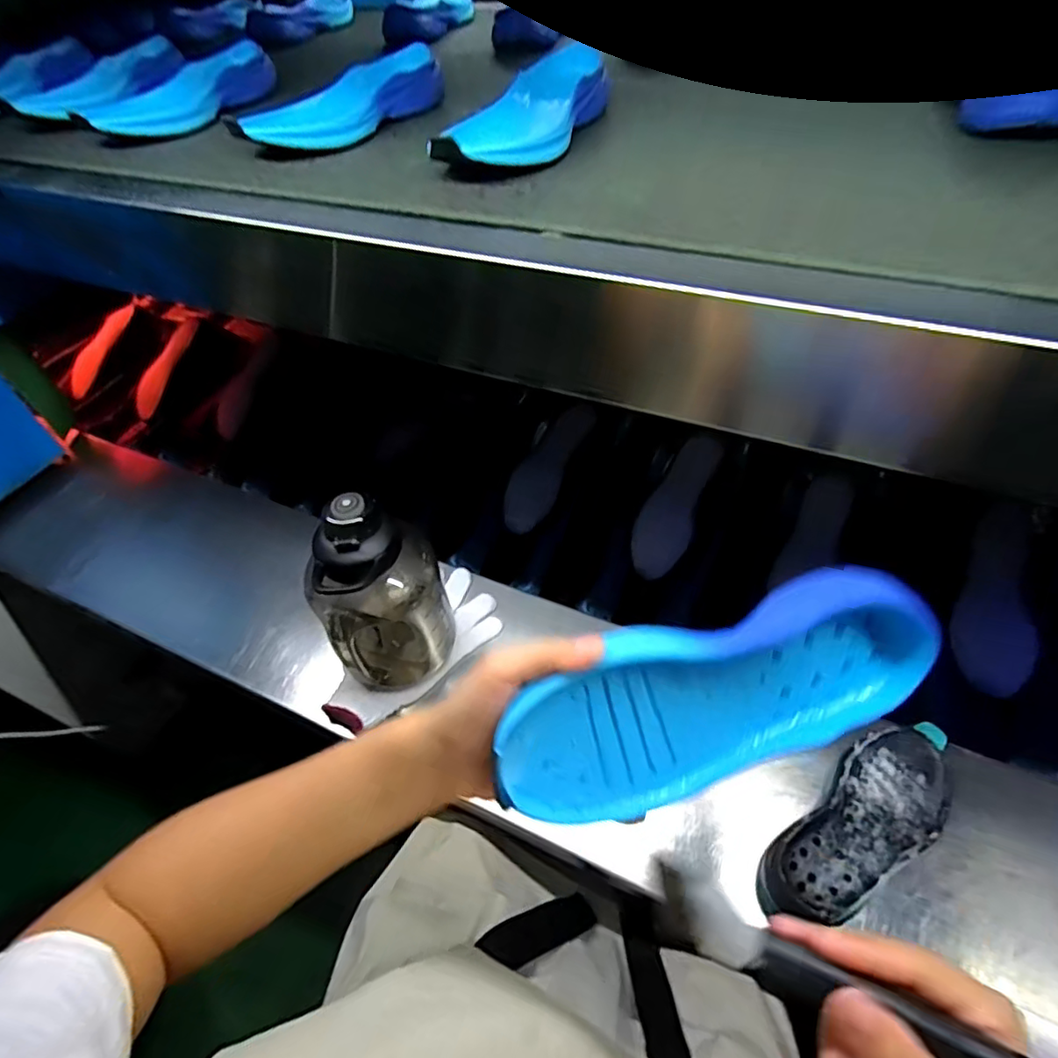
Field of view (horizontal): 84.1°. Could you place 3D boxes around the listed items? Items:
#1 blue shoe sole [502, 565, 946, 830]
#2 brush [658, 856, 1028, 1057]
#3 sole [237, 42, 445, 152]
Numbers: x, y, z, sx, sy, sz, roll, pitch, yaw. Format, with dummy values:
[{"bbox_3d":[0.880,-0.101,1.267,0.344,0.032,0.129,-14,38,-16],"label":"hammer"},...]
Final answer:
[{"bbox_3d":[0.096,0.089,0.311,0.226,0.091,0.050,-17,9,-9],"label":"blue shoe sole"},{"bbox_3d":[0.131,0.182,0.228,0.168,0.015,0.026,17,55,21],"label":"brush"},{"bbox_3d":[-0.178,-0.426,0.586,0.082,0.042,0.234,31,60,23],"label":"sole"}]

